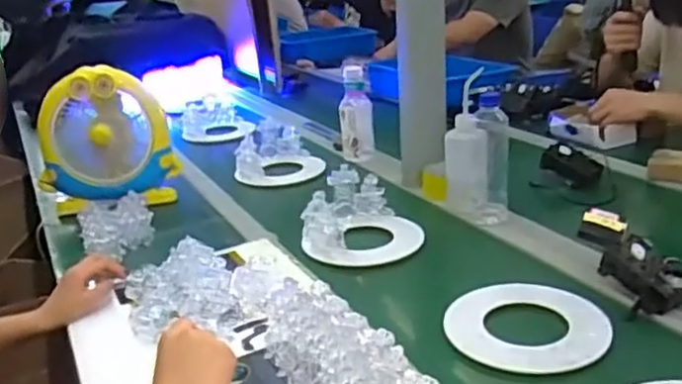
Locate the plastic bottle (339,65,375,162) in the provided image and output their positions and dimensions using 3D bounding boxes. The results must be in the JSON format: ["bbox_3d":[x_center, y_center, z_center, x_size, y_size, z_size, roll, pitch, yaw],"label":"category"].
[{"bbox_3d":[0.032,-0.176,1.481,0.076,0.185,0.062,-5,20,1],"label":"plastic bottle"}]

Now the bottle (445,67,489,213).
[{"bbox_3d":[0.214,-0.088,1.155,0.073,0.208,0.065,-2,20,9],"label":"bottle"}]

